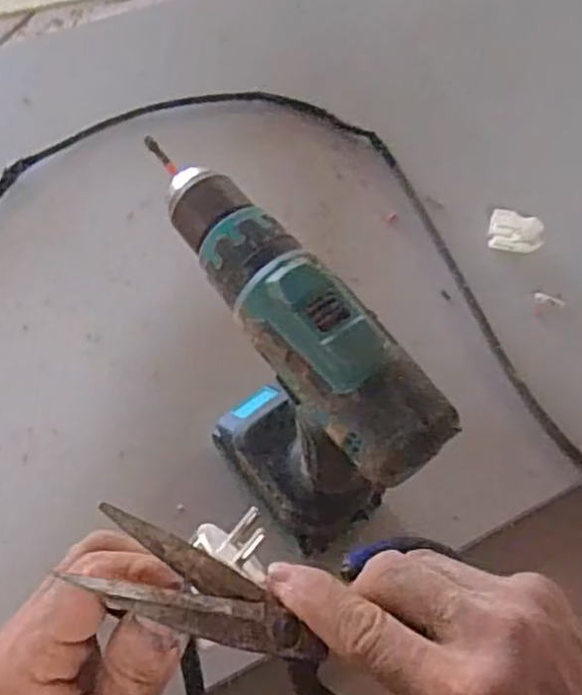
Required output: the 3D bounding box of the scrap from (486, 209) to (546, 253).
[{"bbox_3d":[0.192,-0.098,0.614,0.044,0.016,0.032,16,62,5],"label":"scrap"}]

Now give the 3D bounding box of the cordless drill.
[{"bbox_3d":[-0.007,0.024,0.422,0.060,0.221,0.188,-29,67,-18],"label":"cordless drill"}]

